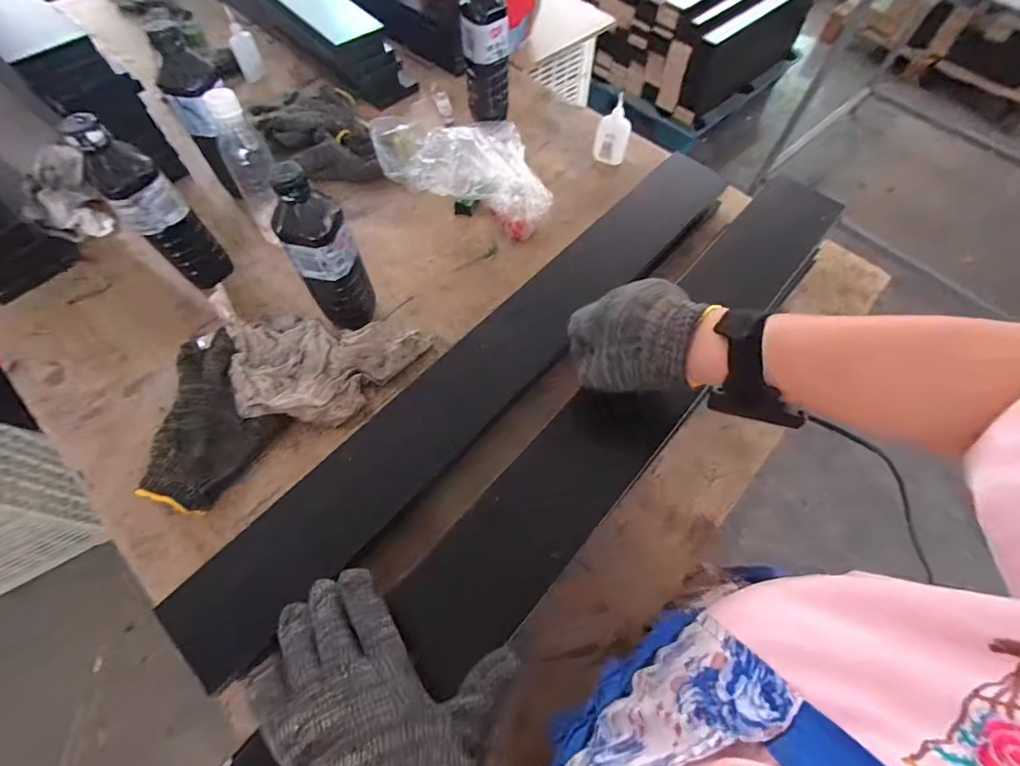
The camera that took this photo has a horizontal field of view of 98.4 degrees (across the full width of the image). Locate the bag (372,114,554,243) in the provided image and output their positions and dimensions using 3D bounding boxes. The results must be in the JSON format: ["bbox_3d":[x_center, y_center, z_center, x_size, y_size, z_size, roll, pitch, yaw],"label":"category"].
[{"bbox_3d":[-0.052,-0.340,0.657,0.271,0.075,0.184,26,67,12],"label":"bag"}]

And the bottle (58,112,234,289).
[{"bbox_3d":[-0.397,-0.187,0.503,0.051,0.209,0.066,41,69,18],"label":"bottle"}]

